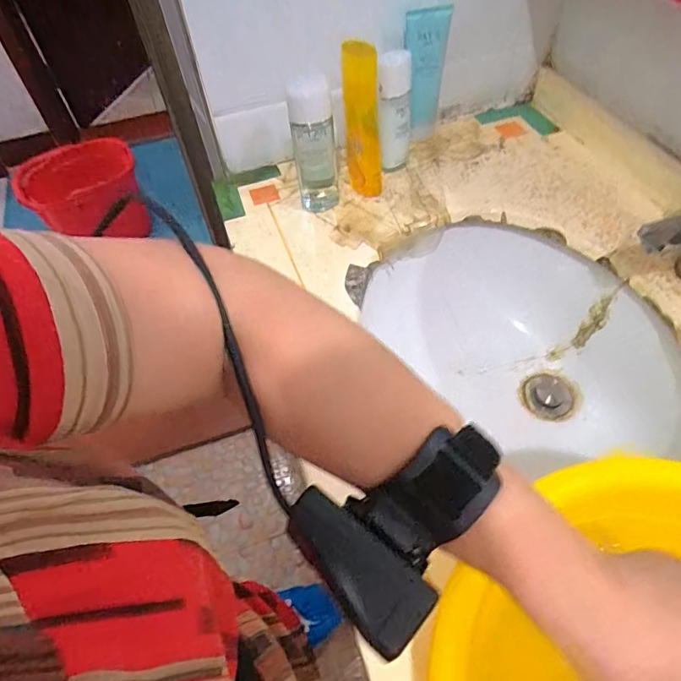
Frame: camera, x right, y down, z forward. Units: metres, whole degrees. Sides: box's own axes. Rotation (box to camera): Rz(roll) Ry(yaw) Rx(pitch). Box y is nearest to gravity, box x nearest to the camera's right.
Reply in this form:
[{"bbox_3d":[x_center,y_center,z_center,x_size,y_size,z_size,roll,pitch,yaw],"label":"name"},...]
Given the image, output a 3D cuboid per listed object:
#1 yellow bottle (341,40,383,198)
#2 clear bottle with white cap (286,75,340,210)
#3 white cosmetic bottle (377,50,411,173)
[{"bbox_3d":[0.027,-0.256,0.589,0.045,0.180,0.029,-2,54,2],"label":"yellow bottle"},{"bbox_3d":[-0.032,-0.236,0.585,0.051,0.168,0.047,-3,54,1],"label":"clear bottle with white cap"},{"bbox_3d":[0.068,-0.283,0.617,0.042,0.143,0.048,3,54,6],"label":"white cosmetic bottle"}]

